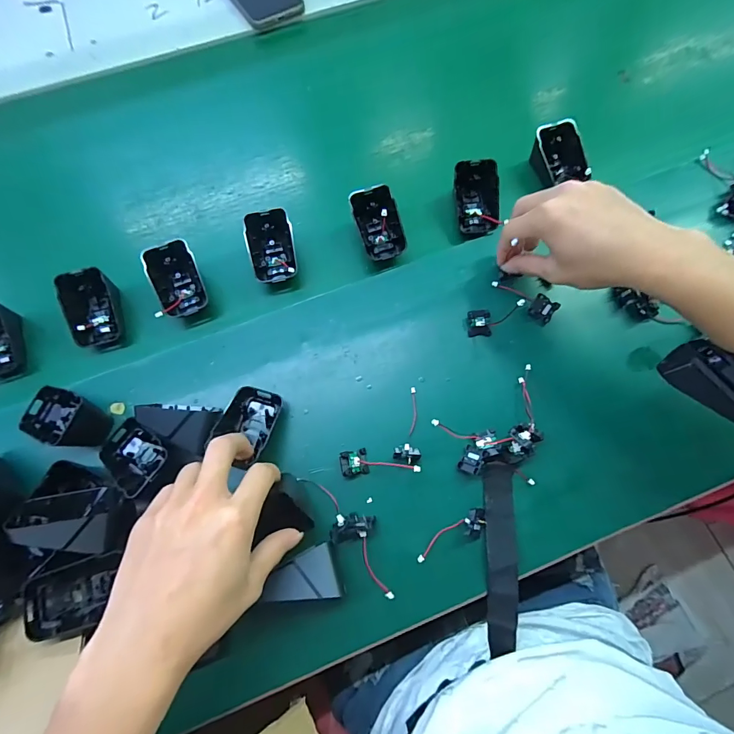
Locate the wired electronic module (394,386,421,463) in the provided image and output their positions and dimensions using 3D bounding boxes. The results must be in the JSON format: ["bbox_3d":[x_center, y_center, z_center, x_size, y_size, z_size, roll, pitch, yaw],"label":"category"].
[{"bbox_3d":[0.041,0.050,0.350,0.022,0.018,0.067,13,72,5],"label":"wired electronic module"}]

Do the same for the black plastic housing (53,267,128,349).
[{"bbox_3d":[-0.259,-0.054,0.378,0.046,0.039,0.064,-13,72,-4],"label":"black plastic housing"}]

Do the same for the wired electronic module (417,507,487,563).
[{"bbox_3d":[0.070,0.137,0.328,0.067,0.012,0.018,-25,73,-8],"label":"wired electronic module"}]

